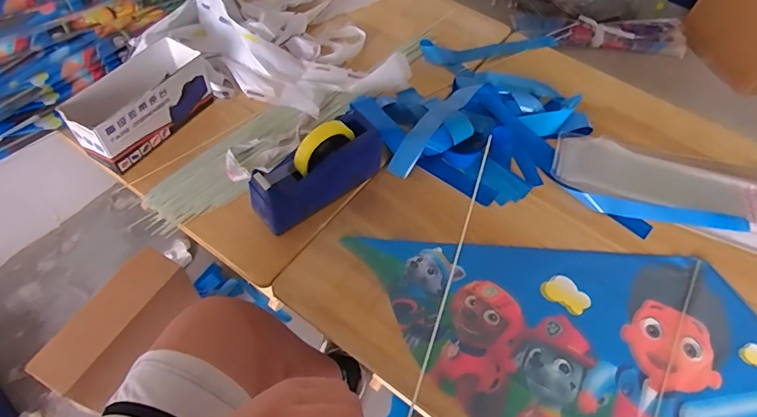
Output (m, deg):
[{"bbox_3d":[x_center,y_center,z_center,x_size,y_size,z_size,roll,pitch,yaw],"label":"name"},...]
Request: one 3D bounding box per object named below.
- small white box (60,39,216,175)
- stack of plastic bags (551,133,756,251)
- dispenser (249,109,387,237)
[{"bbox_3d":[-0.375,-0.175,0.765,0.083,0.106,0.231,30,59,15],"label":"small white box"},{"bbox_3d":[0.519,-0.045,0.820,0.422,0.015,0.183,20,59,8],"label":"stack of plastic bags"},{"bbox_3d":[-0.088,-0.062,0.716,0.214,0.123,0.069,-37,68,-23],"label":"dispenser"}]

